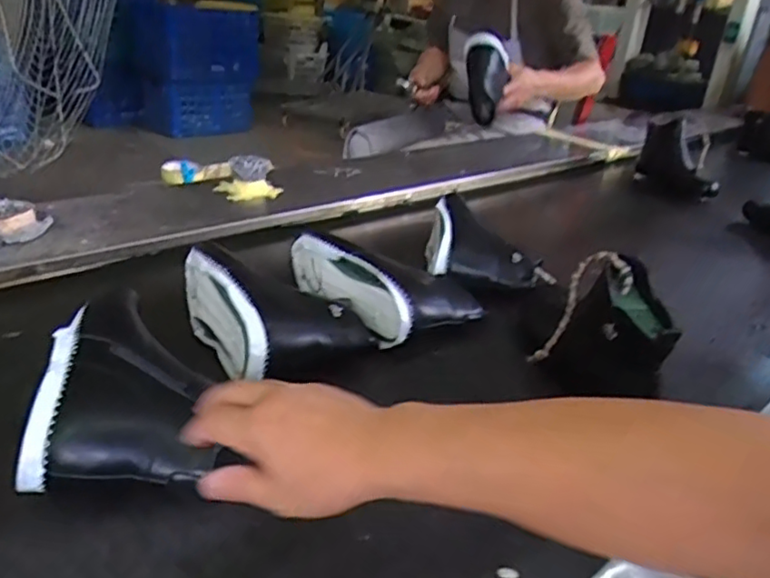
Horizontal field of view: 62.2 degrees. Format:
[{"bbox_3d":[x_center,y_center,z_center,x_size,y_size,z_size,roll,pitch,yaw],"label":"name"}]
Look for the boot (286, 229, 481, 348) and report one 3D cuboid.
[{"bbox_3d":[-0.005,-0.016,0.813,0.158,0.077,0.225,-15,33,-38],"label":"boot"}]

